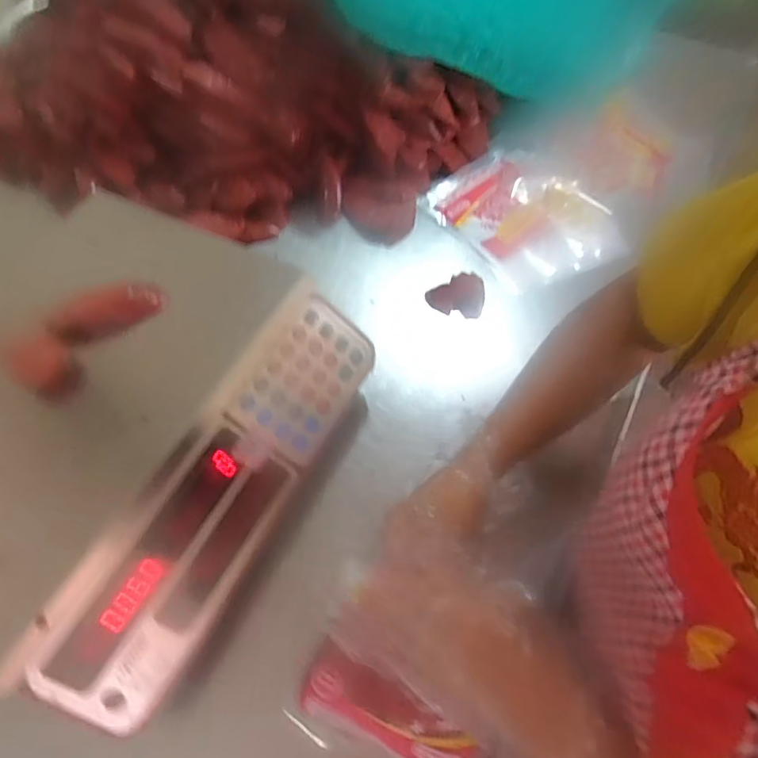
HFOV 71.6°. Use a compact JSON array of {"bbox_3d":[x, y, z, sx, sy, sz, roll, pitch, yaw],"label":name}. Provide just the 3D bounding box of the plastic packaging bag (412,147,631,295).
[{"bbox_3d":[0.183,-0.205,0.644,0.191,0.023,0.217,-31,66,-17],"label":"plastic packaging bag"}]

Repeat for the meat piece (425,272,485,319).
[{"bbox_3d":[0.084,-0.093,0.571,0.062,0.014,0.052,6,61,3],"label":"meat piece"}]

